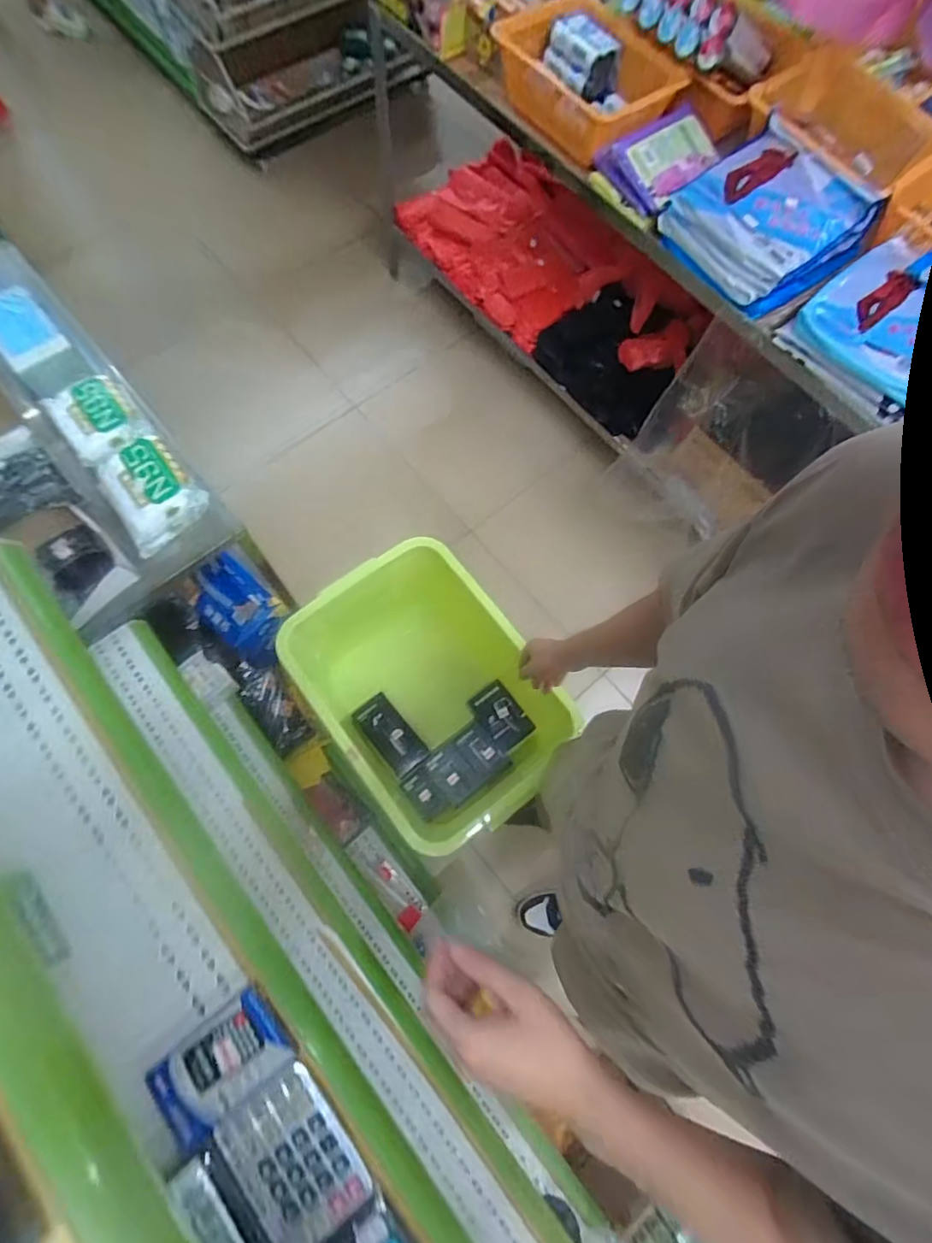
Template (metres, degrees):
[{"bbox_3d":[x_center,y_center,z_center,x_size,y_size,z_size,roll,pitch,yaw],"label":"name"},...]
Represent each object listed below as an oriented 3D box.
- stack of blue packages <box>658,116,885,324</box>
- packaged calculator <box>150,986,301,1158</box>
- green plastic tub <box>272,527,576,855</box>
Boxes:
[{"bbox_3d":[0.586,-0.780,1.089,0.325,0.110,0.292,-37,77,-13],"label":"stack of blue packages"},{"bbox_3d":[-0.201,0.363,0.459,0.100,0.012,0.066,-37,77,-13],"label":"packaged calculator"},{"bbox_3d":[-0.071,0.140,1.086,0.376,0.270,0.504,-41,78,-14],"label":"green plastic tub"}]

